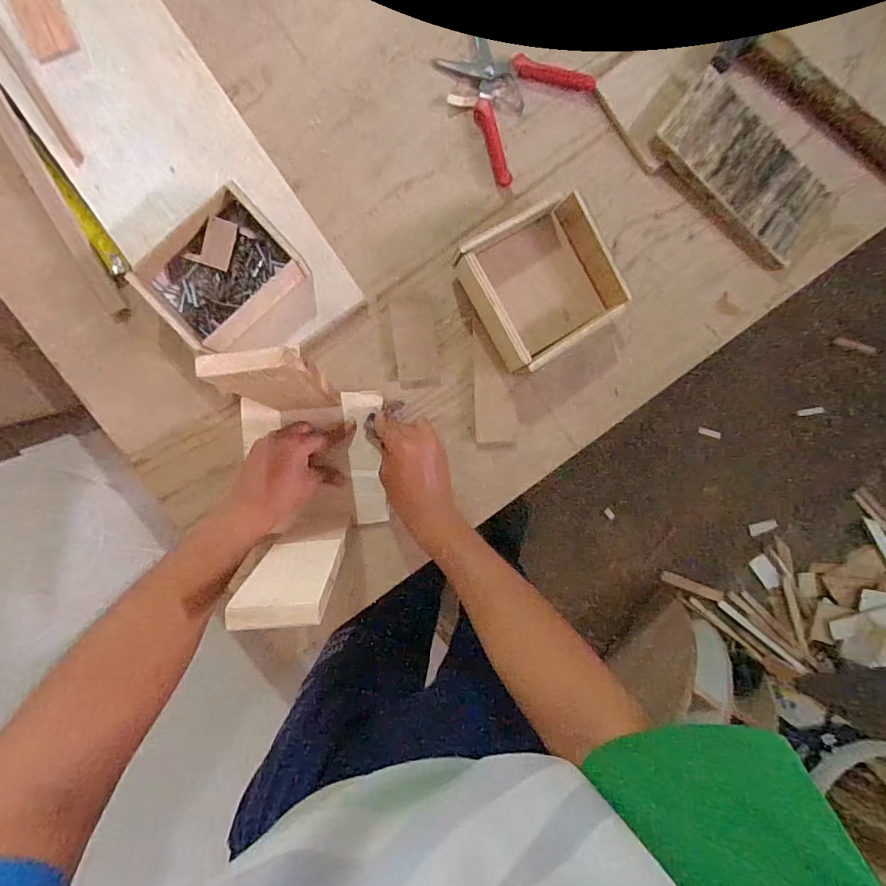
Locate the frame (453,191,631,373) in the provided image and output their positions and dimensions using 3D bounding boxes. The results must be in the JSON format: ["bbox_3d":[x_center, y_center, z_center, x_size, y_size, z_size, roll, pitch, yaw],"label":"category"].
[{"bbox_3d":[0.112,-0.180,0.542,0.152,0.061,0.148,-30,94,-2],"label":"frame"}]

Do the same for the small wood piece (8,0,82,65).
[{"bbox_3d":[-0.431,-0.467,0.510,0.046,0.008,0.122,-24,94,-2],"label":"small wood piece"}]

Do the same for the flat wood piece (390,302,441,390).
[{"bbox_3d":[-0.032,-0.114,0.562,0.048,0.004,0.098,-7,93,-3],"label":"flat wood piece"}]

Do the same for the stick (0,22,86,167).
[{"bbox_3d":[-0.459,-0.419,0.508,0.017,0.012,0.266,-32,94,-2],"label":"stick"}]

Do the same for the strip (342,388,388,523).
[{"bbox_3d":[-0.087,0.017,0.558,0.041,0.009,0.150,-5,93,-4],"label":"strip"}]

